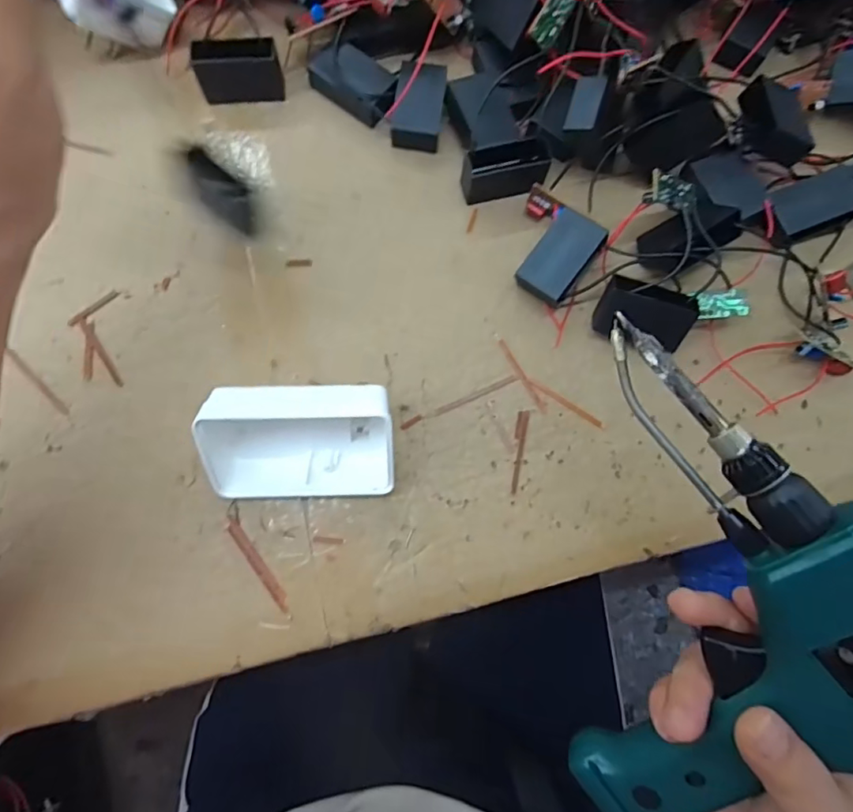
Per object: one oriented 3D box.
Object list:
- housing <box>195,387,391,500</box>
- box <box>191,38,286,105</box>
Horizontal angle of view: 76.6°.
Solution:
[{"bbox_3d":[-0.062,0.019,0.271,0.087,0.051,0.052,-2,82,-3],"label":"housing"},{"bbox_3d":[-0.110,-0.197,0.319,0.046,0.029,0.017,-6,80,-3],"label":"box"}]

